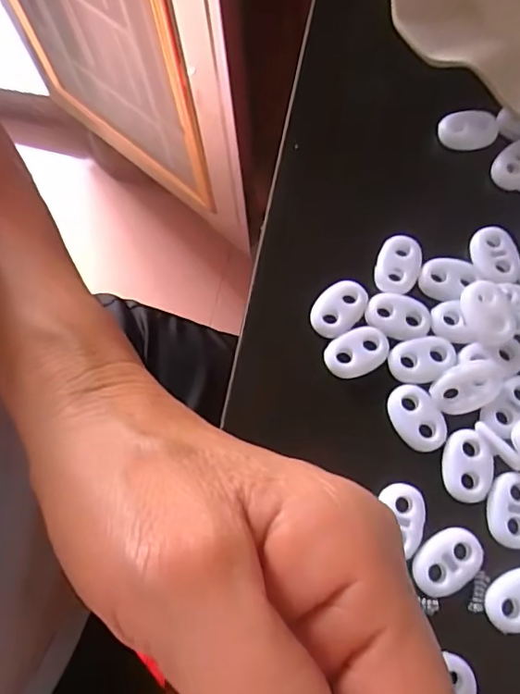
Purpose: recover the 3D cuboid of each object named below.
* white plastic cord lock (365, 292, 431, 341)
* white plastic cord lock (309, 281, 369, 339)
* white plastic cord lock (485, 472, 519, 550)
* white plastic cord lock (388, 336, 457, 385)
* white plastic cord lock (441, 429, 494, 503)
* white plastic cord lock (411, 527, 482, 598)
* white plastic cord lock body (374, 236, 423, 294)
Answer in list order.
[{"bbox_3d":[0.049,-0.012,0.187,0.022,0.004,0.016,24,75,10],"label":"white plastic cord lock"},{"bbox_3d":[0.028,-0.014,0.191,0.014,0.004,0.022,43,77,13],"label":"white plastic cord lock"},{"bbox_3d":[0.079,0.050,0.167,0.016,0.004,0.022,9,72,3],"label":"white plastic cord lock"},{"bbox_3d":[0.056,0.005,0.184,0.023,0.005,0.015,-13,72,-4],"label":"white plastic cord lock"},{"bbox_3d":[0.067,0.038,0.173,0.015,0.004,0.022,2,72,1],"label":"white plastic cord lock"},{"bbox_3d":[0.058,0.065,0.164,0.023,0.004,0.015,-34,75,-10],"label":"white plastic cord lock"},{"bbox_3d":[0.050,-0.030,0.193,0.015,0.004,0.022,17,74,8],"label":"white plastic cord lock body"}]

